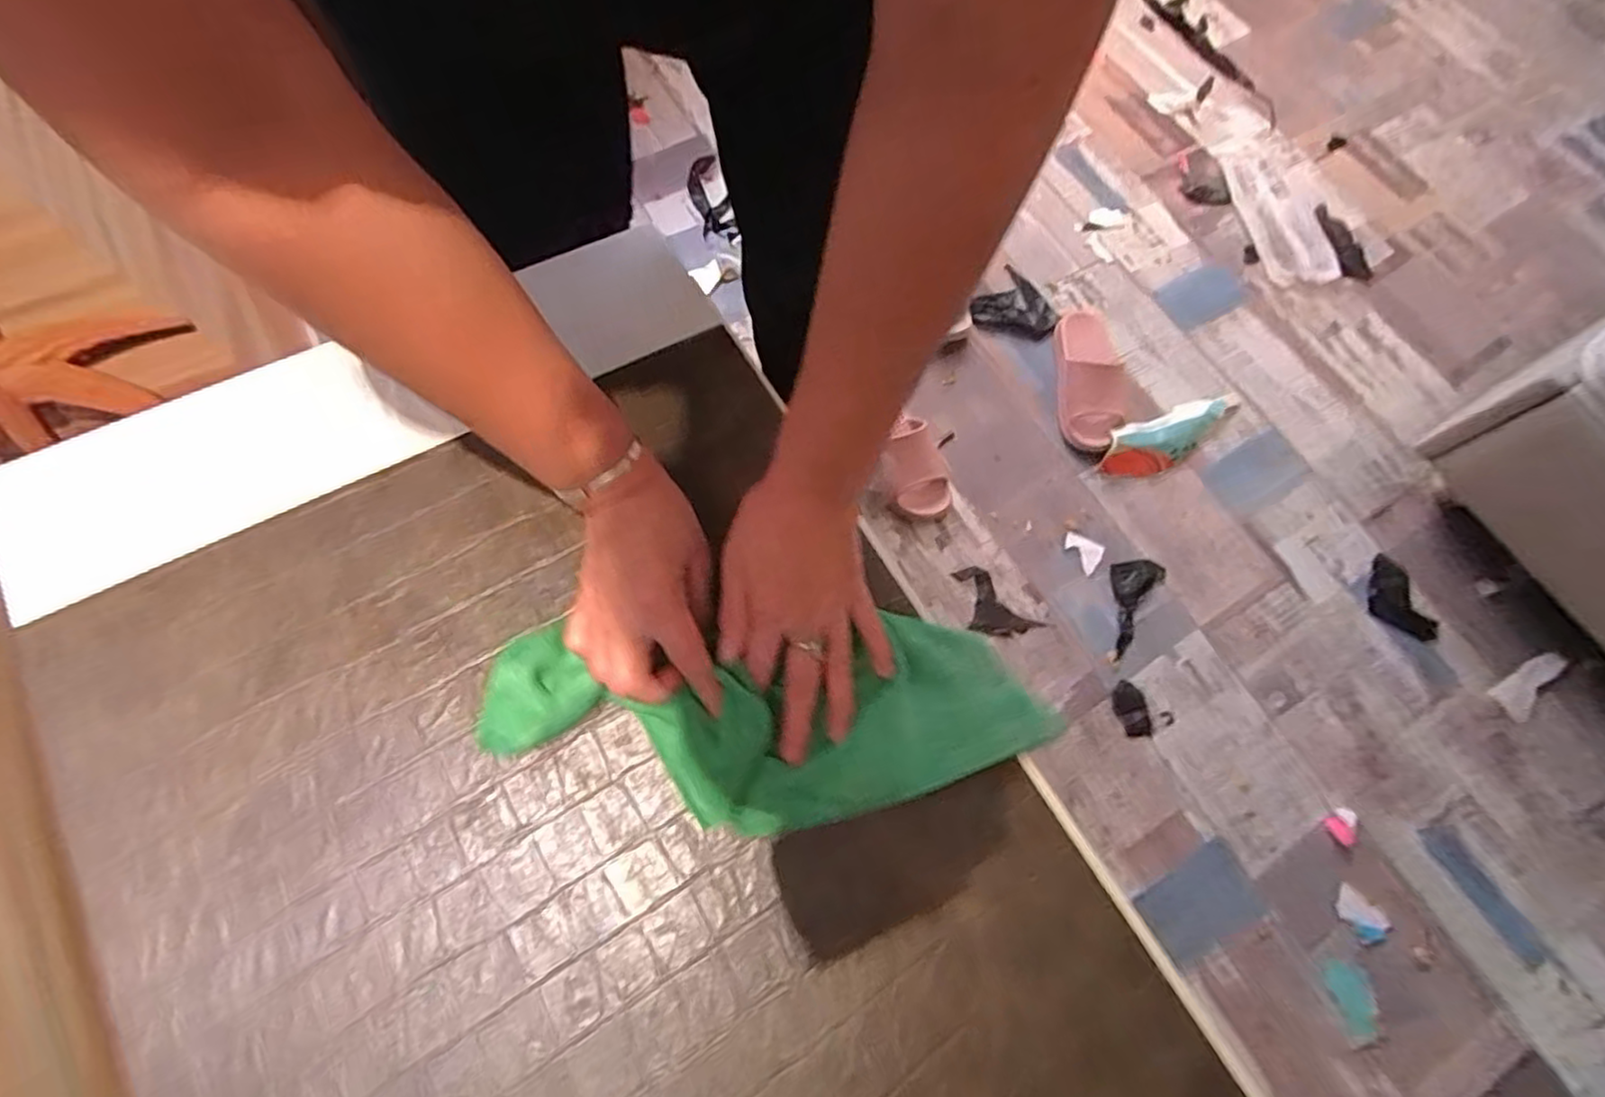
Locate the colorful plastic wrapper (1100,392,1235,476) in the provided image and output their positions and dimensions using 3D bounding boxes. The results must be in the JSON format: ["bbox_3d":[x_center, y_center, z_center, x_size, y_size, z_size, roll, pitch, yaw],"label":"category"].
[{"bbox_3d":[0.573,-0.173,1.053,0.257,0.028,0.084,-23,71,-11],"label":"colorful plastic wrapper"}]

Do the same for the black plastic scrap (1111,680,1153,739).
[{"bbox_3d":[0.443,0.217,0.918,0.050,0.008,0.075,-3,68,-3],"label":"black plastic scrap"}]

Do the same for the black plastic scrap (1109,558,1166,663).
[{"bbox_3d":[0.457,0.078,0.974,0.069,0.006,0.162,34,75,10],"label":"black plastic scrap"}]

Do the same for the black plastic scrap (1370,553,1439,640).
[{"bbox_3d":[0.874,0.072,0.993,0.092,0.015,0.111,19,69,6],"label":"black plastic scrap"}]

